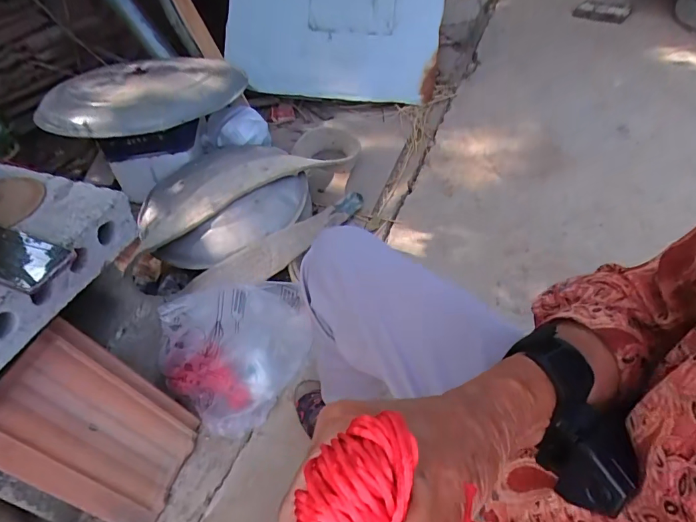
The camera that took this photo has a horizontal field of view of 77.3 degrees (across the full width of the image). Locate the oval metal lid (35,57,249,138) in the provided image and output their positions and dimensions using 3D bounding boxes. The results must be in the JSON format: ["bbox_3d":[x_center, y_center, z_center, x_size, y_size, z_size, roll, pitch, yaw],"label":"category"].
[{"bbox_3d":[-0.647,-0.543,1.388,0.623,0.079,0.482,-18,46,-11],"label":"oval metal lid"}]

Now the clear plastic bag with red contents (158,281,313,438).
[{"bbox_3d":[-0.214,0.155,0.844,0.274,0.192,0.229,-35,54,-25],"label":"clear plastic bag with red contents"}]

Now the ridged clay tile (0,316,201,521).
[{"bbox_3d":[-0.407,0.275,0.720,0.031,0.338,0.210,-16,37,30],"label":"ridged clay tile"}]

